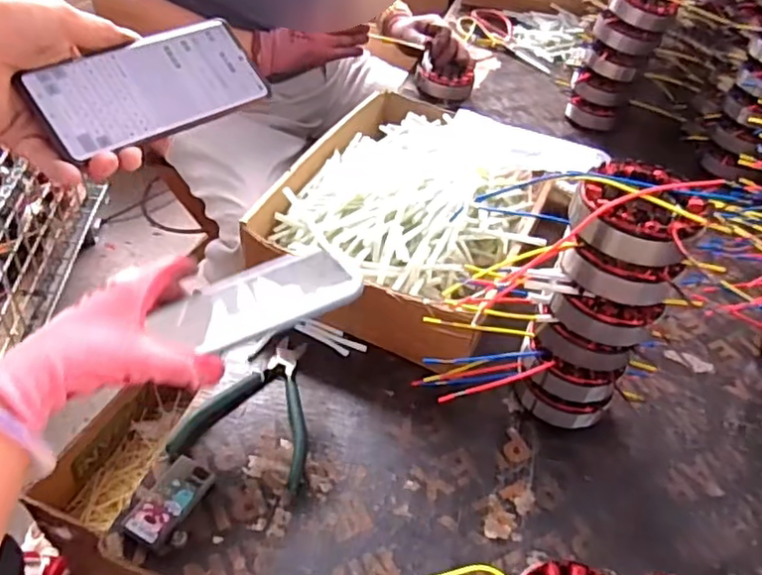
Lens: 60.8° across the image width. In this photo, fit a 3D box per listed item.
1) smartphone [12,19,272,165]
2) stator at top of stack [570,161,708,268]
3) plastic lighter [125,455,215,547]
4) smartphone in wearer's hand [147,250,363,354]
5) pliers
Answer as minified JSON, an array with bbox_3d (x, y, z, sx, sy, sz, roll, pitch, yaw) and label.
[{"bbox_3d":[-0.163,-0.143,0.468,0.157,0.005,0.071,-33,86,-32],"label":"smartphone"},{"bbox_3d":[0.179,-0.054,0.453,0.082,0.042,0.078,23,47,17],"label":"stator at top of stack"},{"bbox_3d":[-0.160,0.162,0.494,0.035,0.007,0.068,21,46,15],"label":"plastic lighter"},{"bbox_3d":[-0.096,0.007,0.496,0.142,0.012,0.084,-21,39,-19],"label":"smartphone in wearer's hand"},{"bbox_3d":[-0.102,0.099,0.567,0.108,0.015,0.140,13,45,7],"label":"pliers"}]

